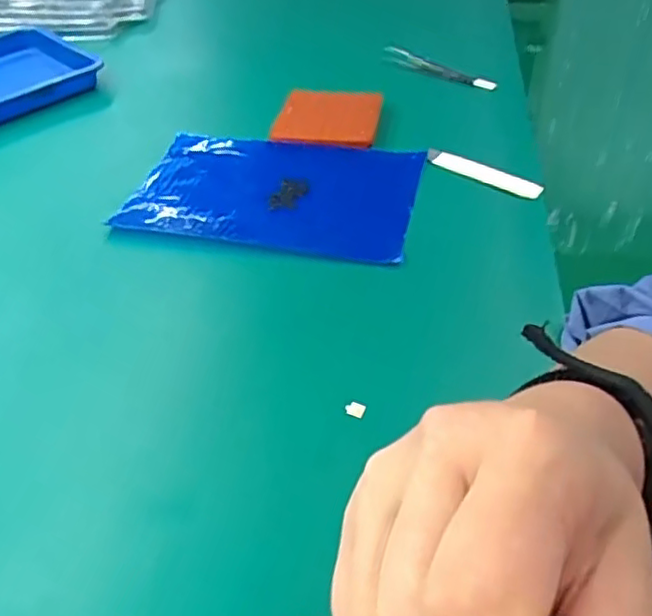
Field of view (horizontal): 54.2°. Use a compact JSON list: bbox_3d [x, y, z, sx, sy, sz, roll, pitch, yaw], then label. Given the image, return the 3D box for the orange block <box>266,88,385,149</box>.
[{"bbox_3d":[0.003,-0.175,0.574,0.091,0.009,0.081,8,50,7],"label":"orange block"}]

